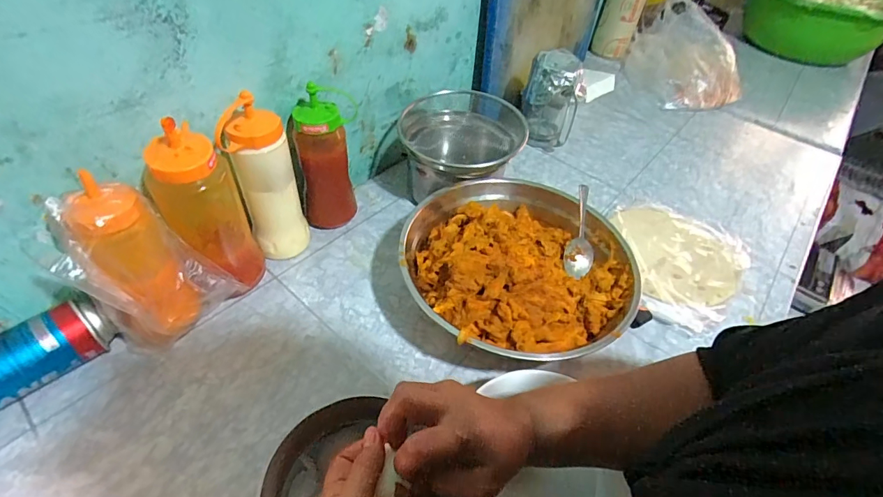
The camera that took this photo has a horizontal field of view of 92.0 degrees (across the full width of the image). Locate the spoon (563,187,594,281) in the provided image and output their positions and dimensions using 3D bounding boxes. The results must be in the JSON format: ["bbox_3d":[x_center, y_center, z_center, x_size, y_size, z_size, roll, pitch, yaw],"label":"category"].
[{"bbox_3d":[0.194,-0.027,0.578,0.038,0.036,0.141,18,47,10],"label":"spoon"}]

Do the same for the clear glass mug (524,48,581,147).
[{"bbox_3d":[0.209,-0.278,0.812,0.103,0.169,0.093,15,46,8],"label":"clear glass mug"}]

